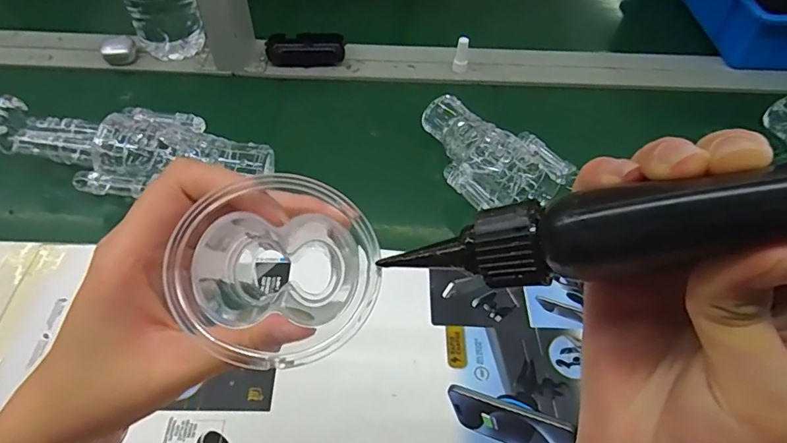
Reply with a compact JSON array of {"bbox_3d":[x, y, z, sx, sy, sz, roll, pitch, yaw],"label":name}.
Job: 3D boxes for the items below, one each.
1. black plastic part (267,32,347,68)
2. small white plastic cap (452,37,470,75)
[{"bbox_3d":[-0.128,-0.252,0.719,0.109,0.032,0.049,-3,52,-5],"label":"black plastic part"},{"bbox_3d":[0.098,-0.238,0.702,0.020,0.048,0.017,15,52,9],"label":"small white plastic cap"}]

